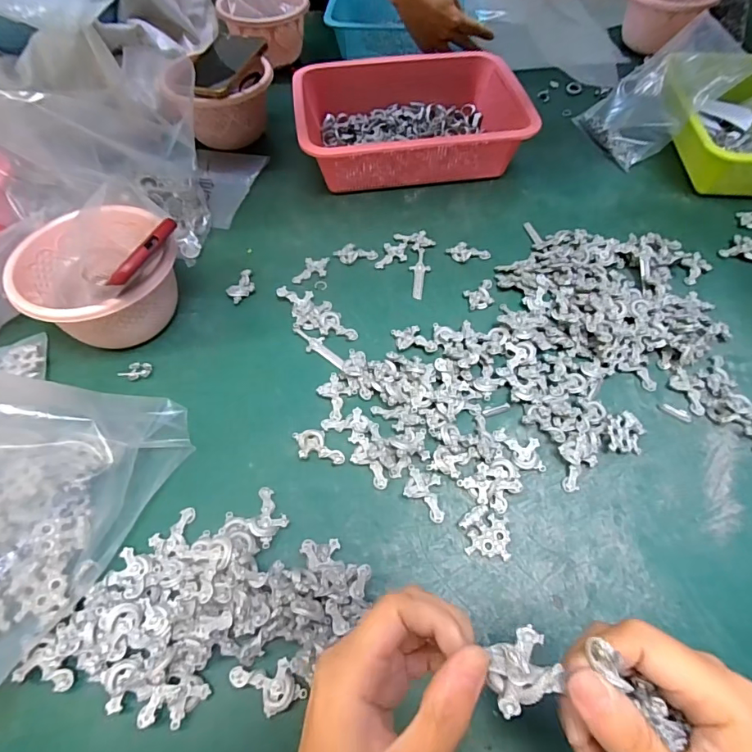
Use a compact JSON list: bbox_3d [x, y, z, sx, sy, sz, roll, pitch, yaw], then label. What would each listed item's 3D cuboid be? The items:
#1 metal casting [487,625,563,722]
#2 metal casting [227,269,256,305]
[{"bbox_3d":[0.058,0.116,0.183,0.026,0.015,0.024,-21,58,-14],"label":"metal casting"},{"bbox_3d":[-0.155,-0.103,0.526,0.031,0.006,0.047,-17,57,-11],"label":"metal casting"}]

